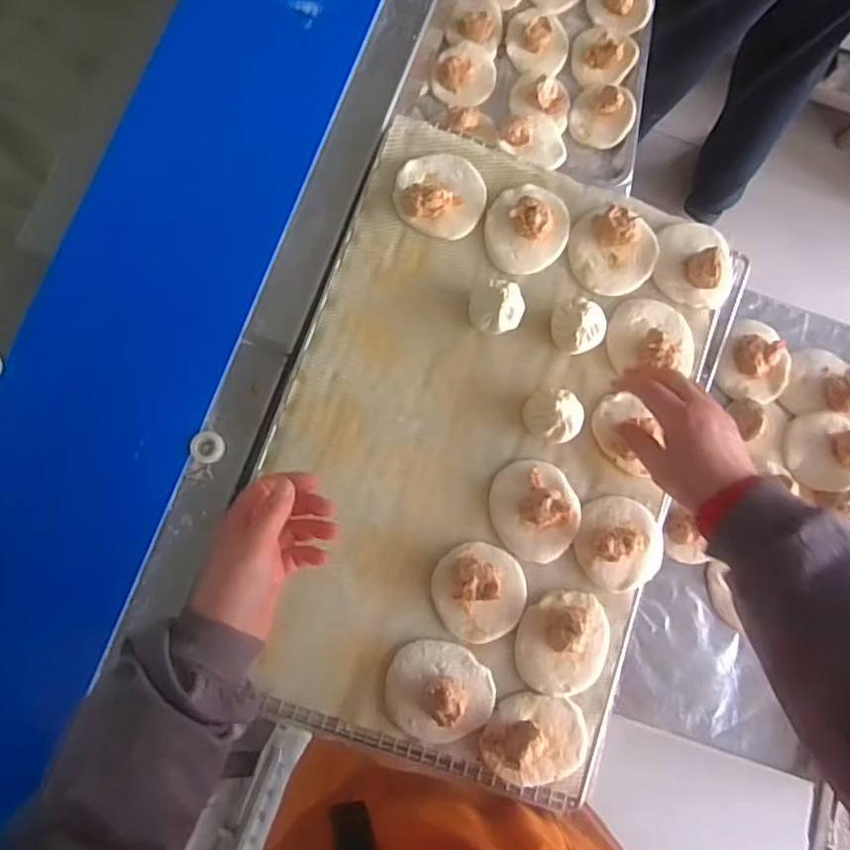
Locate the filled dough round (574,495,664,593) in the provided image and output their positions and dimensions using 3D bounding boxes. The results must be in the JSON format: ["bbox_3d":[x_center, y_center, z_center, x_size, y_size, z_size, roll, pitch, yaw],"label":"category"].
[{"bbox_3d":[0.192,0.116,0.606,0.086,0.039,0.090,1,82,-4],"label":"filled dough round"}]

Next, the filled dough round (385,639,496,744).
[{"bbox_3d":[0.013,0.250,0.577,0.097,0.032,0.086,35,81,2],"label":"filled dough round"}]

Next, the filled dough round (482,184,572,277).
[{"bbox_3d":[0.108,-0.209,0.649,0.084,0.033,0.094,24,81,0],"label":"filled dough round"}]

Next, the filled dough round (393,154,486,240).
[{"bbox_3d":[0.017,-0.245,0.645,0.093,0.036,0.087,1,82,-4],"label":"filled dough round"}]

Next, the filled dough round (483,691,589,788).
[{"bbox_3d":[0.105,0.295,0.578,0.098,0.028,0.080,1,82,-4],"label":"filled dough round"}]

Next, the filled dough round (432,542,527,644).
[{"bbox_3d":[0.054,0.158,0.590,0.083,0.023,0.089,1,82,-4],"label":"filled dough round"}]

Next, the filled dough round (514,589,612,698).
[{"bbox_3d":[0.134,0.207,0.585,0.093,0.031,0.090,1,82,-4],"label":"filled dough round"}]

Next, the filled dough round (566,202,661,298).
[{"bbox_3d":[0.199,-0.184,0.651,0.090,0.036,0.090,1,82,-4],"label":"filled dough round"}]

